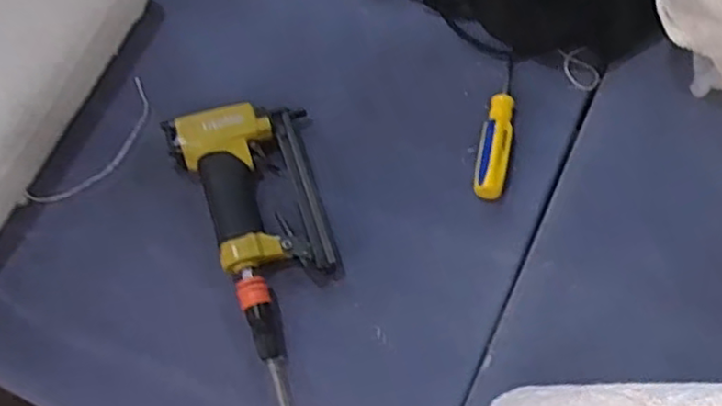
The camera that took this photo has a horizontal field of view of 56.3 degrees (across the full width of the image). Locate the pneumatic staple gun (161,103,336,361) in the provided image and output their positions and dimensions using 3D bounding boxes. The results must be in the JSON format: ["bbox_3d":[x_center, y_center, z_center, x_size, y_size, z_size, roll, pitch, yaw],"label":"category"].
[{"bbox_3d":[-0.090,0.012,0.660,0.131,0.056,0.259,-22,67,-8],"label":"pneumatic staple gun"}]

